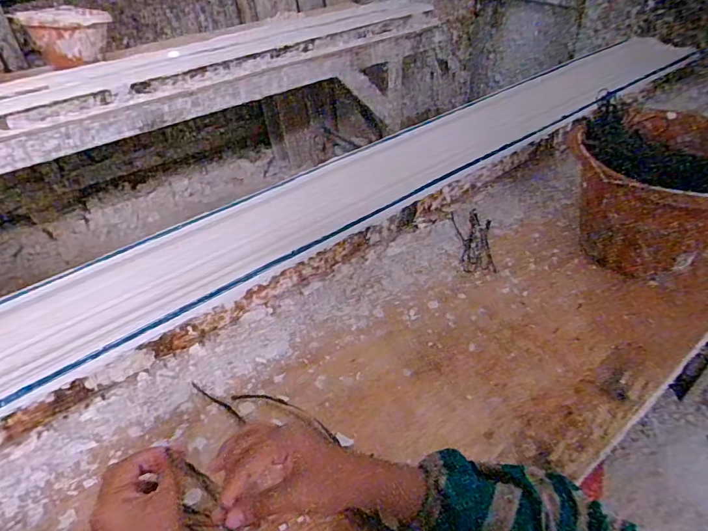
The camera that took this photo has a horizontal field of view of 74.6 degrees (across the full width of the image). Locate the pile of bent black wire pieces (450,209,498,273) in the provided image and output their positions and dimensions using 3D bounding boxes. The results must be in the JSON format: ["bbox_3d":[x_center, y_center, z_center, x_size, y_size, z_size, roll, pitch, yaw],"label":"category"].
[{"bbox_3d":[0.187,-0.040,0.719,0.058,0.014,0.138,1,41,5],"label":"pile of bent black wire pieces"}]

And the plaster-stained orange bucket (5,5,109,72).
[{"bbox_3d":[-0.914,-0.749,1.505,0.257,0.146,0.206,-34,49,-30],"label":"plaster-stained orange bucket"}]

